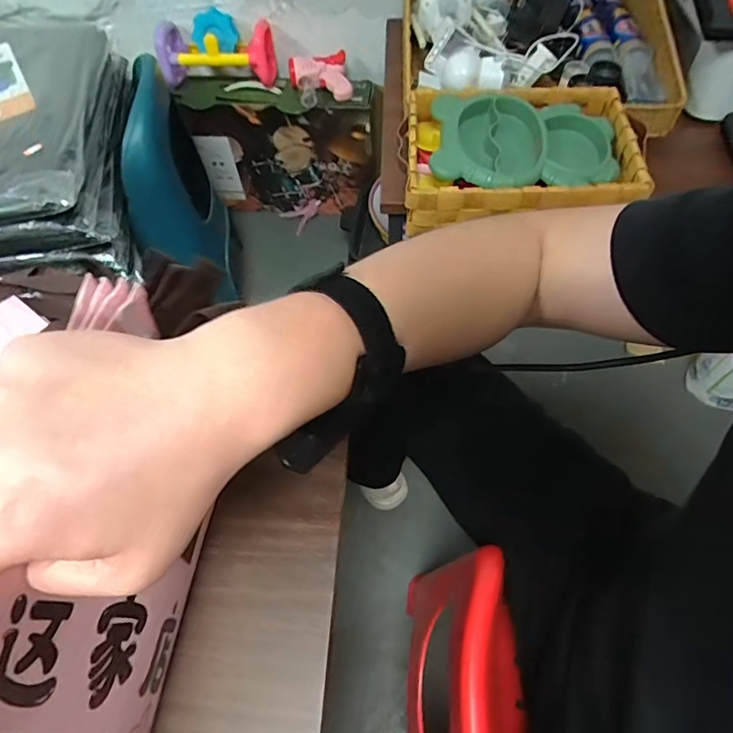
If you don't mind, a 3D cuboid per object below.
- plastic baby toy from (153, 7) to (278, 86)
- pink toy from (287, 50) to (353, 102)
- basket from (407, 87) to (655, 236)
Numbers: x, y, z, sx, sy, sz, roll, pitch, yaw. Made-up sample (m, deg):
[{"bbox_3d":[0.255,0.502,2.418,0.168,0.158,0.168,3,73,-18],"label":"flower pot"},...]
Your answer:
[{"bbox_3d":[-0.341,-0.720,1.130,0.256,0.115,0.124,-5,58,1],"label":"plastic baby toy"},{"bbox_3d":[-0.110,-0.682,1.160,0.138,0.058,0.127,-9,58,-2],"label":"pink toy"},{"bbox_3d":[0.225,-0.316,0.742,0.319,0.082,0.252,2,59,5],"label":"basket"}]

